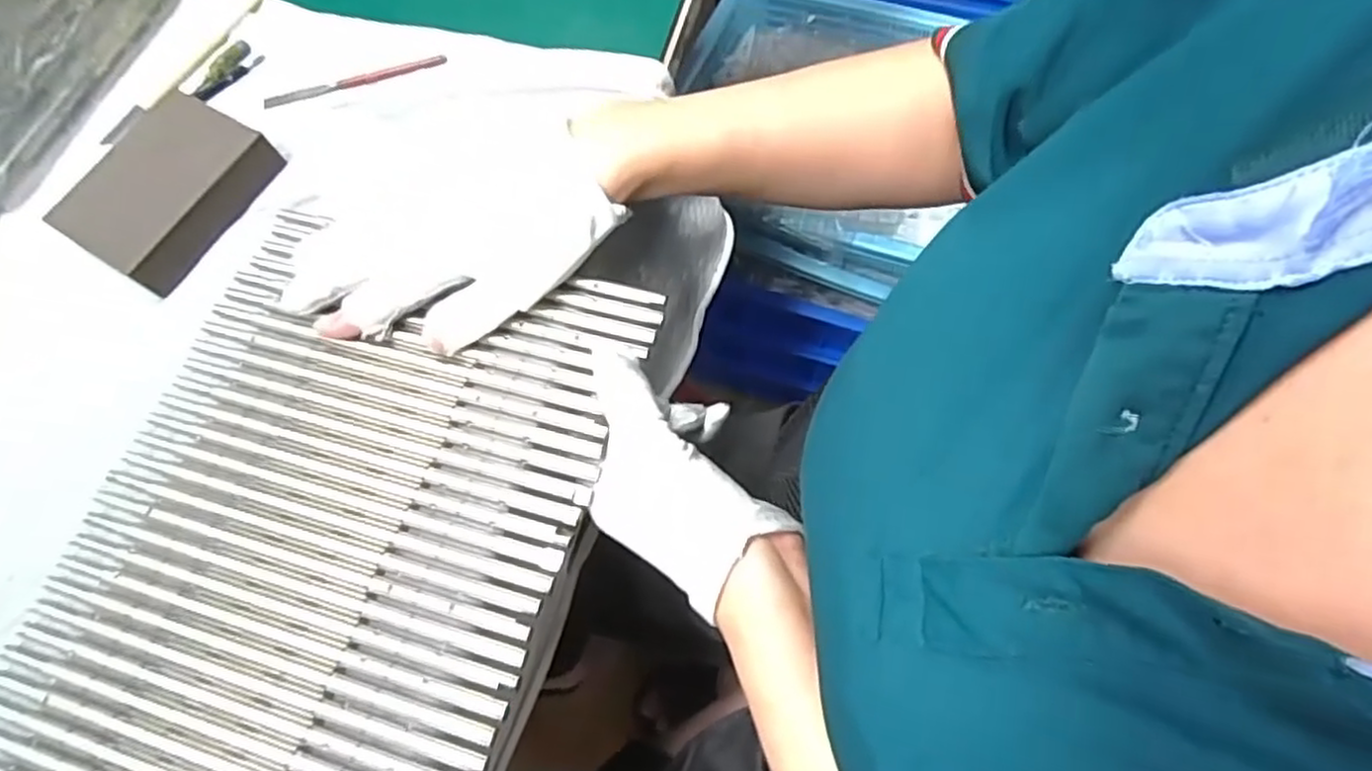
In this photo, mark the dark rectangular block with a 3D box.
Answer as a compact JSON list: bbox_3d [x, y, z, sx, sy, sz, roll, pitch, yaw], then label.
[{"bbox_3d":[-0.269,-0.104,0.377,0.071,0.029,0.094,30,72,13],"label":"dark rectangular block"}]

